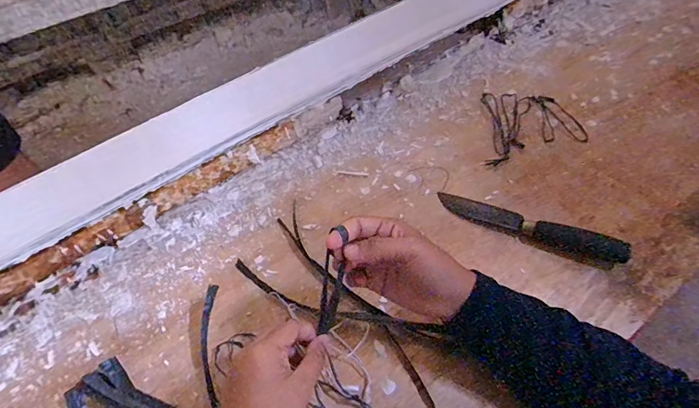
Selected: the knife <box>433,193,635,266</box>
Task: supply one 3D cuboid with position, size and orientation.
[{"bbox_3d":[0.212,0.024,0.509,0.214,0.024,0.028,21,57,21],"label":"knife"}]

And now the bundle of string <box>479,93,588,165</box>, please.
[{"bbox_3d":[0.270,-0.110,0.621,0.141,0.009,0.156,4,52,9],"label":"bundle of string"}]

